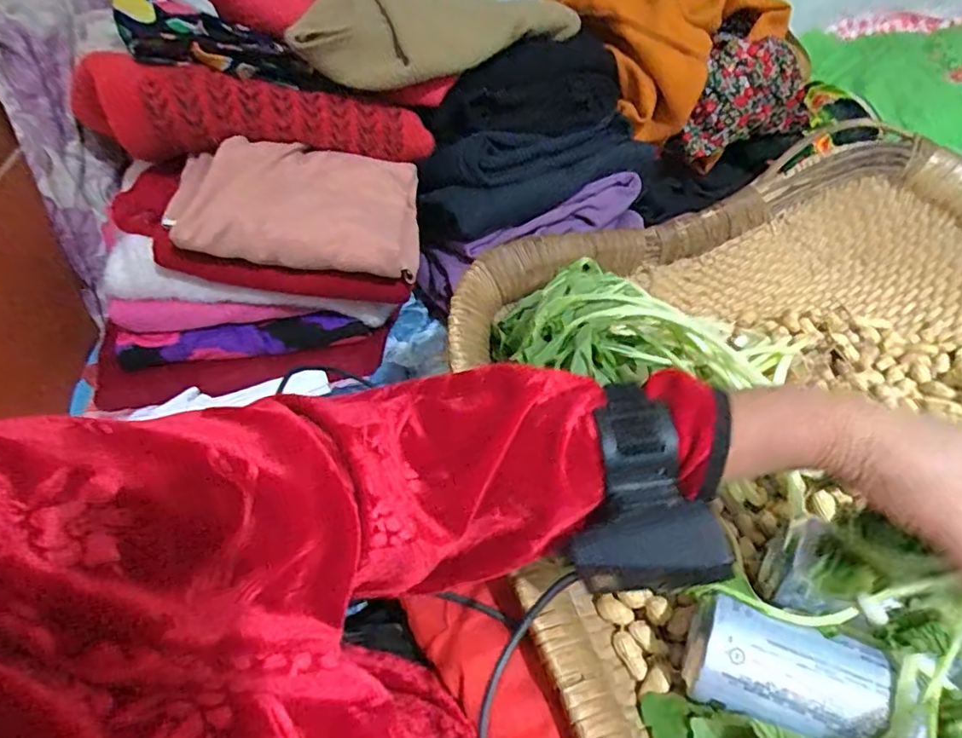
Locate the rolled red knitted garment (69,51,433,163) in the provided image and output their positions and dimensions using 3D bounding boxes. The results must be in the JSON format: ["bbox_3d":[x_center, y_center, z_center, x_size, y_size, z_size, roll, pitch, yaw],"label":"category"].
[{"bbox_3d":[-0.244,-0.257,0.600,0.376,0.103,0.074,2,46,4],"label":"rolled red knitted garment"}]

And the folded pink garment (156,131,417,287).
[{"bbox_3d":[-0.187,-0.163,0.587,0.240,0.057,0.143,-1,62,-7],"label":"folded pink garment"}]

